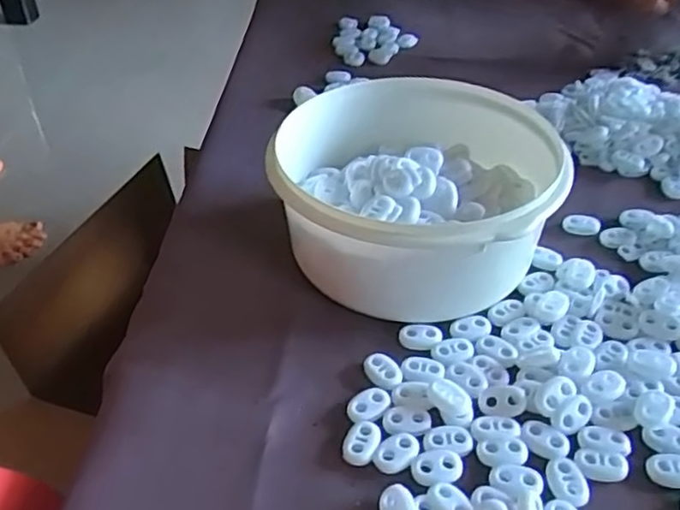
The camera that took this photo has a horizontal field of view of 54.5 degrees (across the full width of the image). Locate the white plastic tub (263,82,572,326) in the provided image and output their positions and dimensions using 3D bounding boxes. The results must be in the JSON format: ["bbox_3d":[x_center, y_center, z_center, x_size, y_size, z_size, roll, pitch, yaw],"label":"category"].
[{"bbox_3d":[0.043,-0.033,0.383,0.153,0.075,0.150,0,39,0],"label":"white plastic tub"}]

